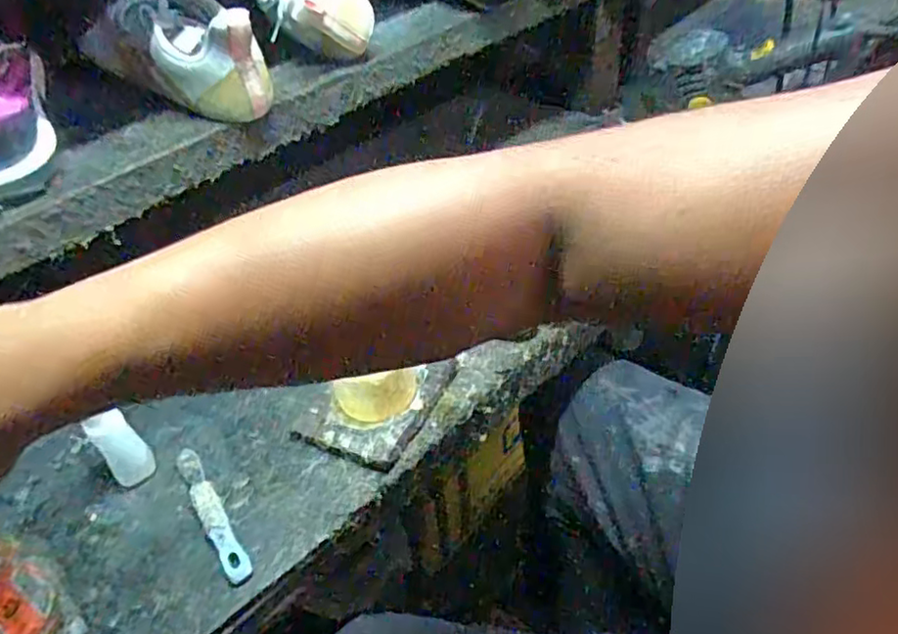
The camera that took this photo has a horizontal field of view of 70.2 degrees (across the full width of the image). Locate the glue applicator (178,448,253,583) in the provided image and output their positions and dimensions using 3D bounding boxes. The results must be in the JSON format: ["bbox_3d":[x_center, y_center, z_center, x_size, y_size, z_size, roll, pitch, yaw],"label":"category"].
[{"bbox_3d":[-0.180,0.146,0.483,0.018,0.013,0.136,-28,48,-22],"label":"glue applicator"}]

